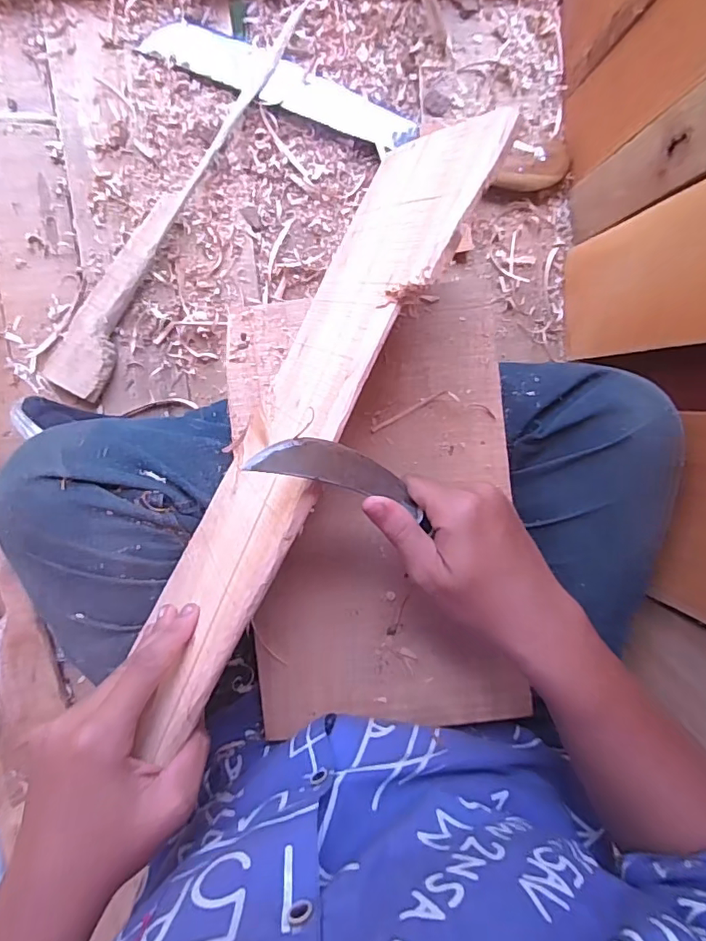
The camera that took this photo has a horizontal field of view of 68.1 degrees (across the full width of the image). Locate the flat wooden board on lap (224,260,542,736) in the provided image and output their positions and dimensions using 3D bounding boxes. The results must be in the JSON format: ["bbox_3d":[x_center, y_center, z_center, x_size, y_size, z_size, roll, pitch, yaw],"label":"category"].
[{"bbox_3d":[0.019,0.032,0.390,0.198,0.010,0.320,-6,92,1],"label":"flat wooden board on lap"}]

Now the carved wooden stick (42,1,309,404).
[{"bbox_3d":[-0.183,-0.269,0.523,0.054,0.020,0.433,30,94,-7],"label":"carved wooden stick"}]

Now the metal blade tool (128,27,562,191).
[{"bbox_3d":[0.011,-0.360,0.524,0.430,0.031,0.061,14,96,-6],"label":"metal blade tool"}]

